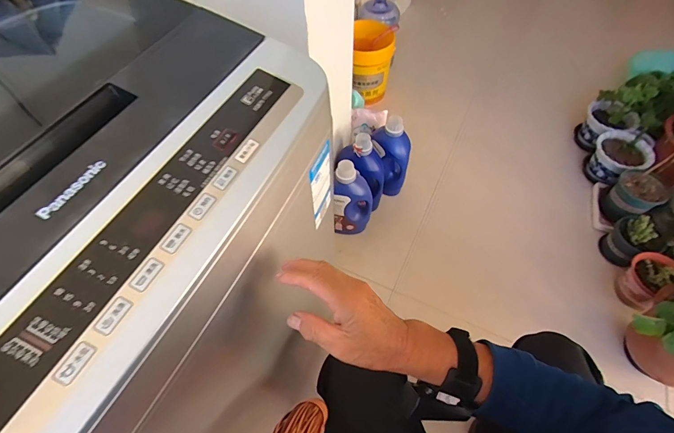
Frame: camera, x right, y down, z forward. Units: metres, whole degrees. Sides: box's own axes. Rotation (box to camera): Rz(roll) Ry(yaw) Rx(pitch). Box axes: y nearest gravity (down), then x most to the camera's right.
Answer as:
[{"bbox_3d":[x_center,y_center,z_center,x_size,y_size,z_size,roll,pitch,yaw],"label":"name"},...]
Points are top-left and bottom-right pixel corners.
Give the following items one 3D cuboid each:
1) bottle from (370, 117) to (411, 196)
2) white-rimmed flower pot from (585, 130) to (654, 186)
[{"bbox_3d":[0.185,-0.208,1.237,0.153,0.301,0.089,36,64,21],"label":"bottle"},{"bbox_3d":[1.042,-0.221,1.289,0.165,0.160,0.186,-32,63,-19],"label":"white-rimmed flower pot"}]

